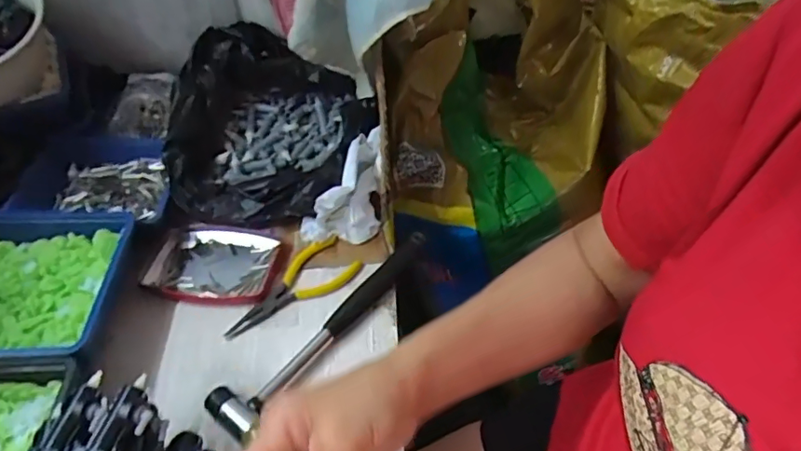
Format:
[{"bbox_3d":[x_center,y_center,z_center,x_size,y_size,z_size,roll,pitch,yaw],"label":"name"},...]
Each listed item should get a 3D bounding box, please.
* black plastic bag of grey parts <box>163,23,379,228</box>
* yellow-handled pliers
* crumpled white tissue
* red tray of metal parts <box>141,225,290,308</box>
[{"bbox_3d":[-0.128,-0.107,0.556,0.193,0.106,0.234,1,46,5],"label":"black plastic bag of grey parts"},{"bbox_3d":[-0.100,0.051,0.471,0.127,0.013,0.051,-23,49,-18],"label":"yellow-handled pliers"},{"bbox_3d":[-0.057,-0.037,0.507,0.072,0.069,0.098,1,46,5],"label":"crumpled white tissue"},{"bbox_3d":[-0.173,0.035,0.494,0.123,0.012,0.087,9,47,12],"label":"red tray of metal parts"}]

